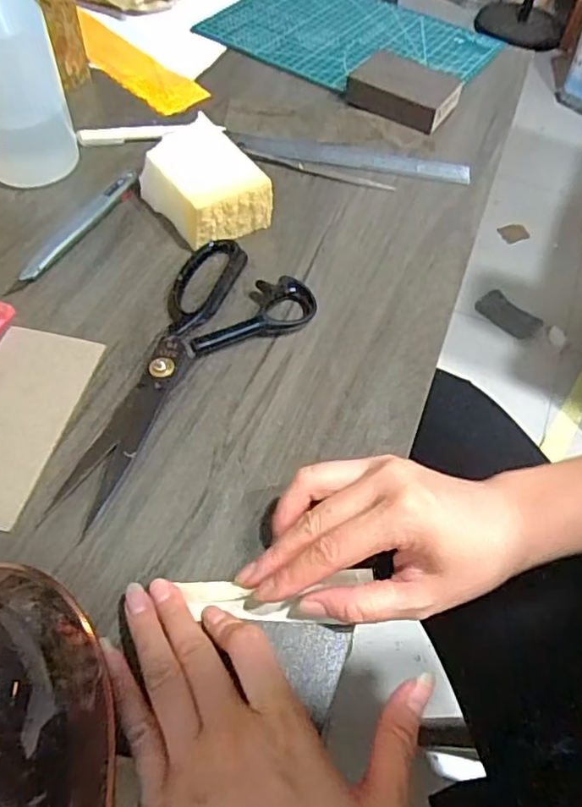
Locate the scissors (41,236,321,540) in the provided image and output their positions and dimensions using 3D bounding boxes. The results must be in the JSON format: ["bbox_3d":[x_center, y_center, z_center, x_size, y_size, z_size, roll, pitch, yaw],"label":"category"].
[{"bbox_3d":[-0.083,-0.029,0.397,0.102,0.015,0.233,31,60,15],"label":"scissors"}]

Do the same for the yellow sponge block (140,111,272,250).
[{"bbox_3d":[-0.073,-0.183,0.484,0.080,0.044,0.112,-28,64,-21],"label":"yellow sponge block"}]

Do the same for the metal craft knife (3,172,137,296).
[{"bbox_3d":[-0.171,-0.138,0.465,0.020,0.010,0.147,26,59,12],"label":"metal craft knife"}]

